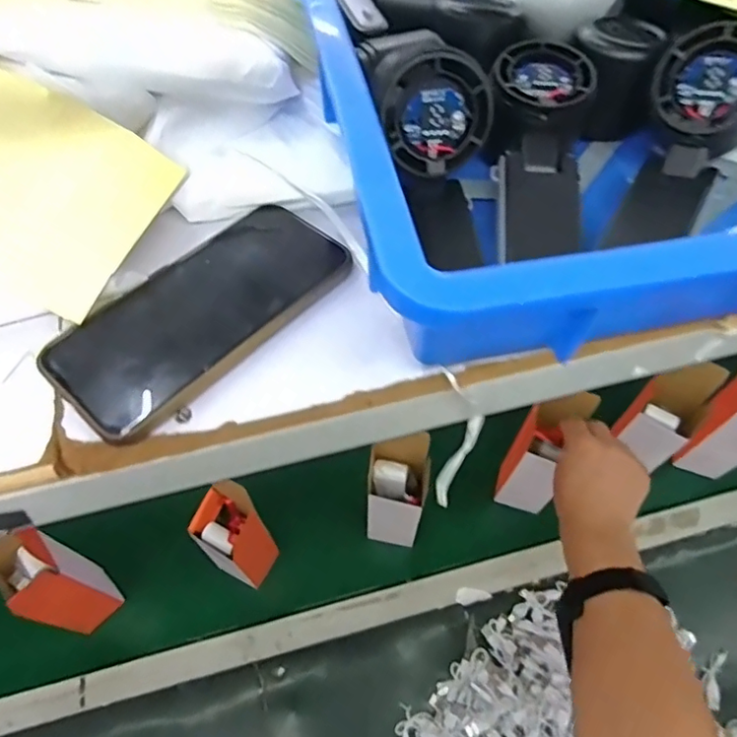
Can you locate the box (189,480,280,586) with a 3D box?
[{"bbox_3d":[-0.160,0.201,0.673,0.067,0.189,0.062,23,61,14],"label":"box"}]

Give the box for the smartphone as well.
[{"bbox_3d":[-0.085,-0.033,0.297,0.076,0.010,0.160,39,66,21],"label":"smartphone"}]

